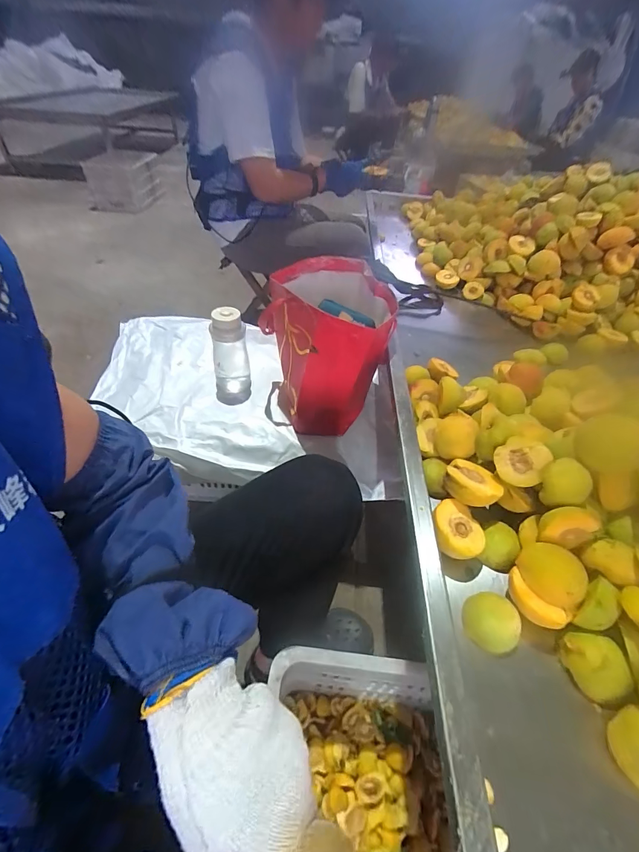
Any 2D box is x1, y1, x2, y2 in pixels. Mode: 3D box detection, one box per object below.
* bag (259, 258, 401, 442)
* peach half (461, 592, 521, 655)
[{"bbox_3d":[0.014,-0.168,0.747,0.255,0.256,0.261,2,46,-3],"label":"bag"},{"bbox_3d":[0.185,0.212,0.385,0.054,0.032,0.053,2,46,-2],"label":"peach half"}]

